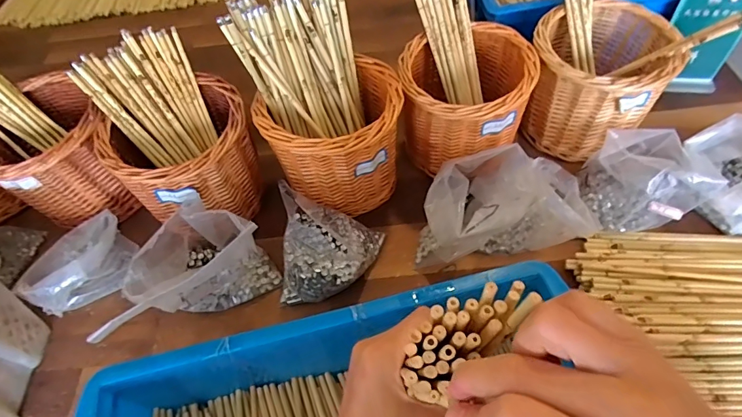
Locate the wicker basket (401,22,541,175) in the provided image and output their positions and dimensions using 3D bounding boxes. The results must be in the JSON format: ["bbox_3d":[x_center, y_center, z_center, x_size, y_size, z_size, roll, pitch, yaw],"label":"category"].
[{"bbox_3d":[0.119,-0.140,0.580,0.169,0.137,0.164,-34,59,-23],"label":"wicker basket"}]

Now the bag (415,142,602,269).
[{"bbox_3d":[0.156,-0.007,0.534,0.204,0.091,0.131,-7,52,-4],"label":"bag"}]

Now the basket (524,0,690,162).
[{"bbox_3d":[0.292,-0.166,0.585,0.164,0.149,0.172,17,54,14],"label":"basket"}]

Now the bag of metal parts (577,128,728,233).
[{"bbox_3d":[0.319,-0.037,0.526,0.099,0.095,0.115,-4,52,-2],"label":"bag of metal parts"}]

